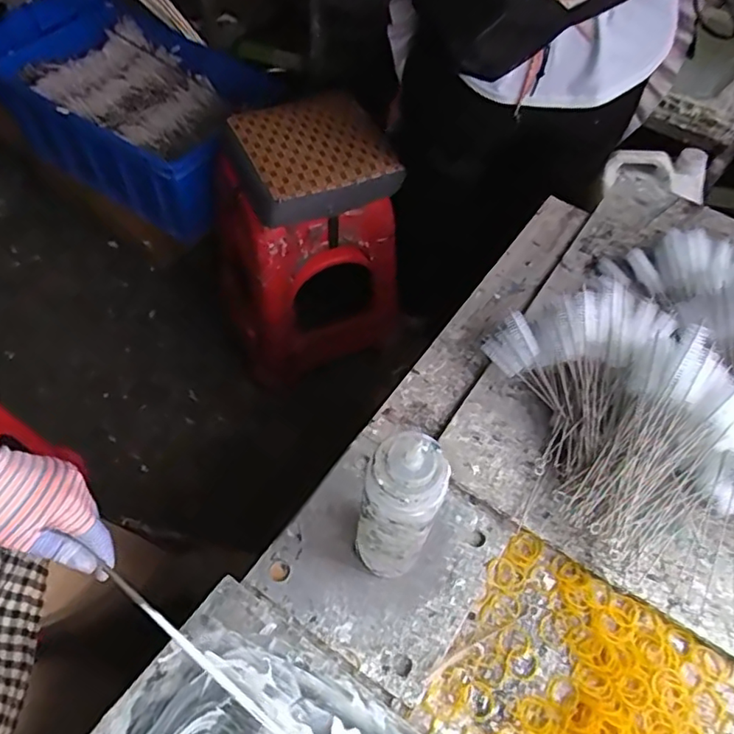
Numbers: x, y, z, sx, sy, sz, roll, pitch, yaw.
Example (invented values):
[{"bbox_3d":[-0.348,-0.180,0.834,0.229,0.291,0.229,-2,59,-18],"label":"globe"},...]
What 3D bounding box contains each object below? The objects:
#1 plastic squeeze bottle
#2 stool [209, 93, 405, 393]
[{"bbox_3d":[0.026,0.125,0.494,0.056,0.206,0.058,1,57,-2],"label":"plastic squeeze bottle"},{"bbox_3d":[-0.135,-0.280,1.298,0.354,0.494,0.322,-16,59,-12],"label":"stool"}]

